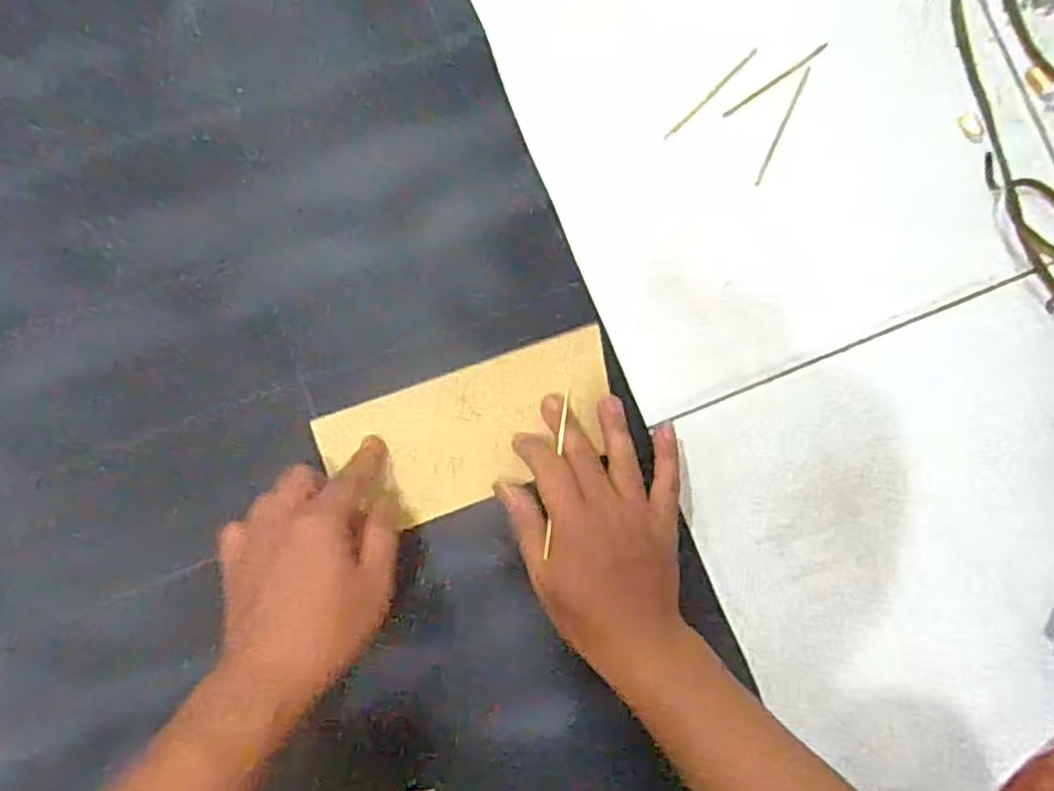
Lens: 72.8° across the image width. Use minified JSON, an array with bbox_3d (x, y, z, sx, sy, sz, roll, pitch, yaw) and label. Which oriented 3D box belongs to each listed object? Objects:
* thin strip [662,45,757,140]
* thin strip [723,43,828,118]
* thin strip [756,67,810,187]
[{"bbox_3d":[0.134,-0.219,0.520,0.005,0.006,0.097,45,80,-1],"label":"thin strip"},{"bbox_3d":[0.186,-0.233,0.527,0.103,0.004,0.006,-37,89,-10],"label":"thin strip"},{"bbox_3d":[0.189,-0.198,0.526,0.006,0.004,0.102,26,81,-4],"label":"thin strip"}]

